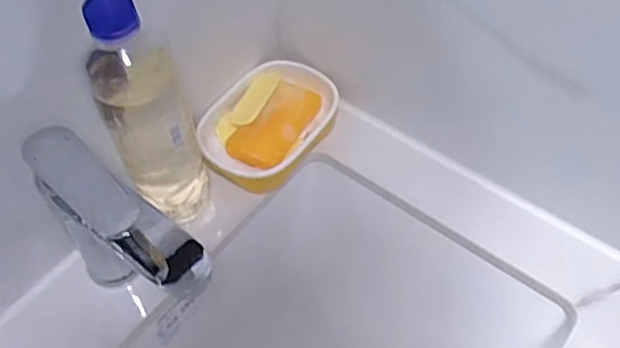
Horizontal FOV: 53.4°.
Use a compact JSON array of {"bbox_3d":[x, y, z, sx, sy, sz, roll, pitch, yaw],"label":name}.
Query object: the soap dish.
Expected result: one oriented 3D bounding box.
[{"bbox_3d":[-0.041,-0.049,0.606,0.109,0.040,0.146,35,62,24],"label":"soap dish"}]

